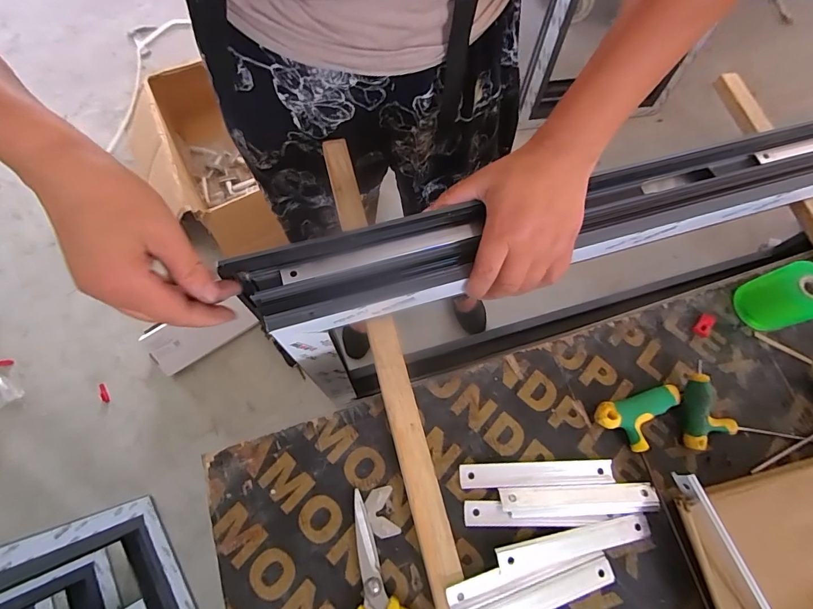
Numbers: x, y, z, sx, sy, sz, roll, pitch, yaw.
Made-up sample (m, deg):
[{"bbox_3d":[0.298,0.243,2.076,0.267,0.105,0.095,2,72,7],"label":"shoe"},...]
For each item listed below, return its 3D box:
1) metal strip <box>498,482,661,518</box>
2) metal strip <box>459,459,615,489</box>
[{"bbox_3d":[0.149,0.168,0.346,0.136,0.008,0.023,-1,71,-3],"label":"metal strip"},{"bbox_3d":[0.115,0.149,0.354,0.135,0.004,0.020,-1,71,-3],"label":"metal strip"}]

